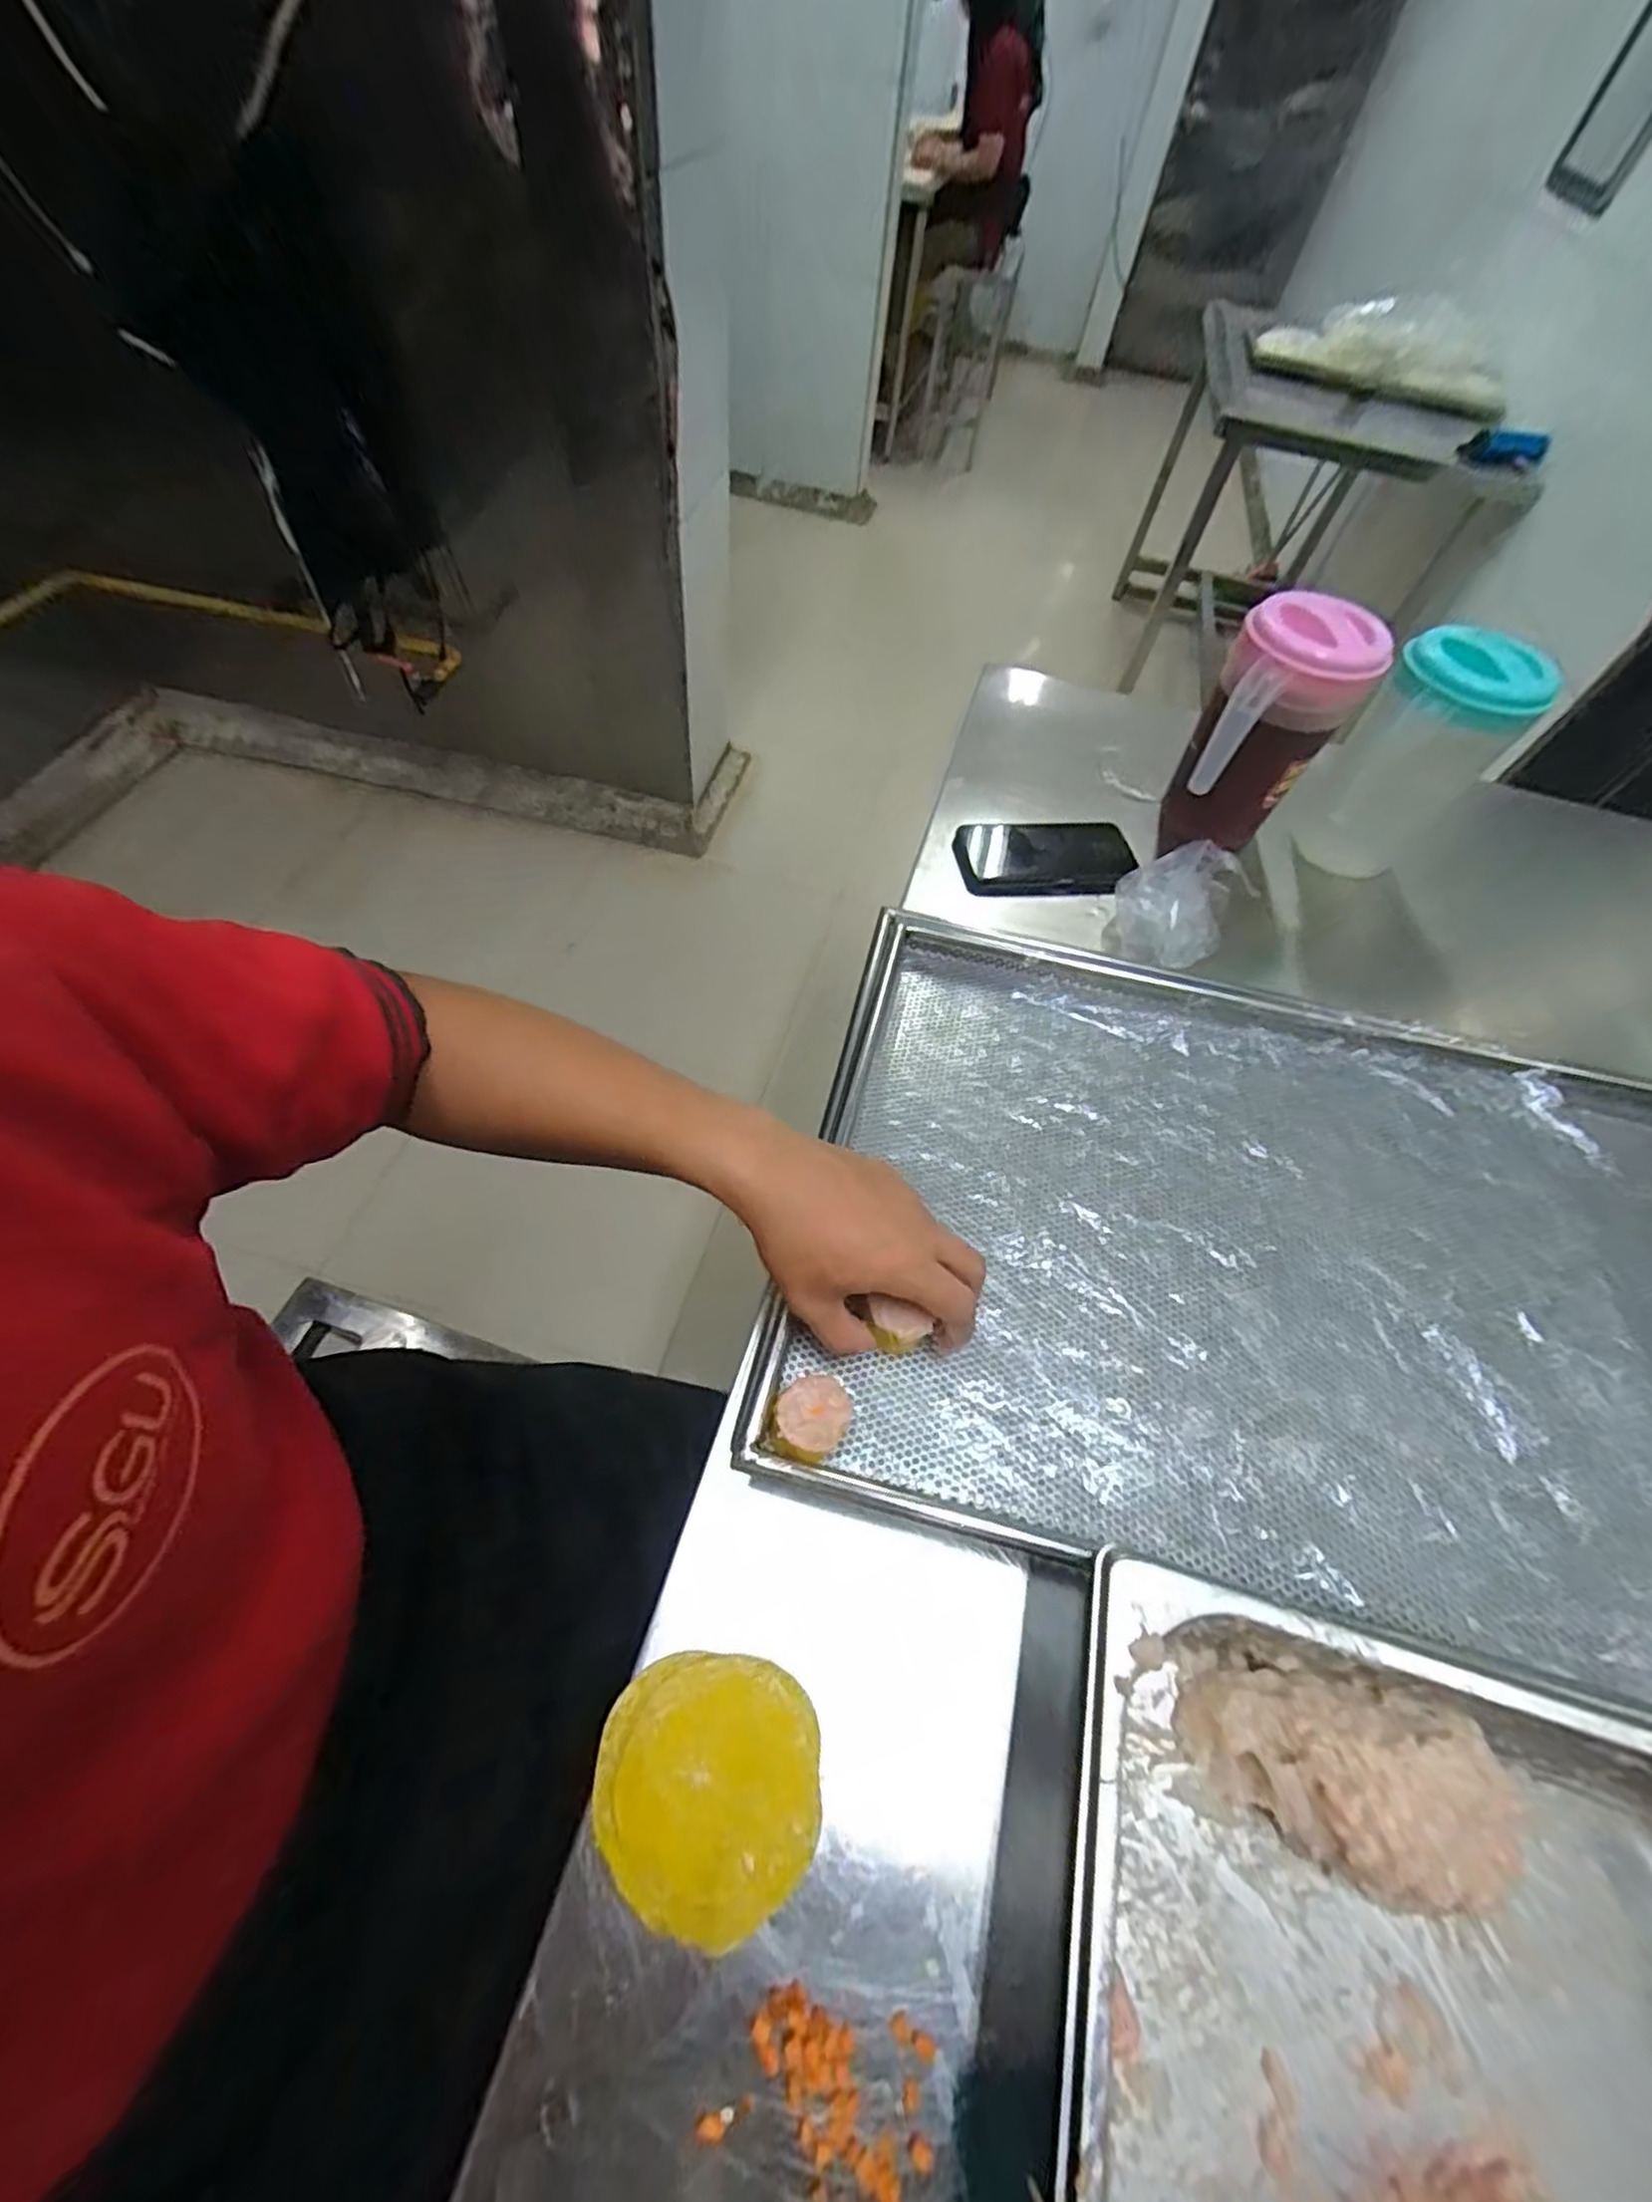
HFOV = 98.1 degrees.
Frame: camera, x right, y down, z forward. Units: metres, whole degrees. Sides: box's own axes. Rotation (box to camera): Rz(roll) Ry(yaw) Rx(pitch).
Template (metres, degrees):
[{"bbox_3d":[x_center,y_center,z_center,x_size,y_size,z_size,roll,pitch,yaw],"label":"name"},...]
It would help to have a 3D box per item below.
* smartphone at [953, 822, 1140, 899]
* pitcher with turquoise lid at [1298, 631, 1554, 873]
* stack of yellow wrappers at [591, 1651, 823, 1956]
[{"bbox_3d":[0.203,-0.227,0.670,0.159,0.014,0.089,-4,69,-3],"label":"smartphone"},{"bbox_3d":[0.507,-0.291,0.631,0.113,0.189,0.104,40,62,17],"label":"pitcher with turquoise lid"},{"bbox_3d":[-0.051,0.299,0.311,0.094,0.008,0.090,4,58,-4],"label":"stack of yellow wrappers"}]

